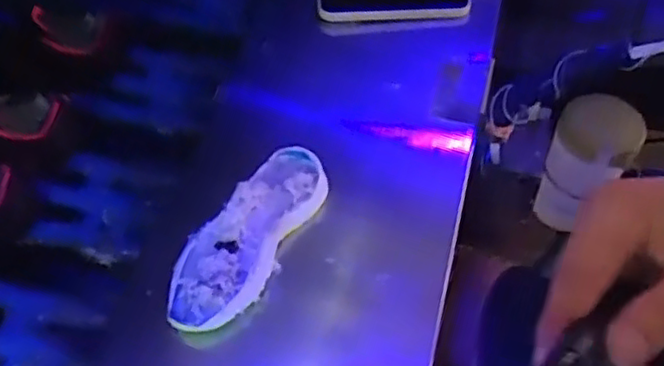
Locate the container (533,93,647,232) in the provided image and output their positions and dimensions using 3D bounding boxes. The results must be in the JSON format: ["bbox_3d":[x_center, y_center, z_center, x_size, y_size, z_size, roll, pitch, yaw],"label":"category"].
[{"bbox_3d":[0.243,-0.017,0.651,0.070,0.138,0.065,22,61,15],"label":"container"}]

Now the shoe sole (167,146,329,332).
[{"bbox_3d":[-0.066,0.037,0.515,0.067,0.028,0.166,27,62,17],"label":"shoe sole"}]

